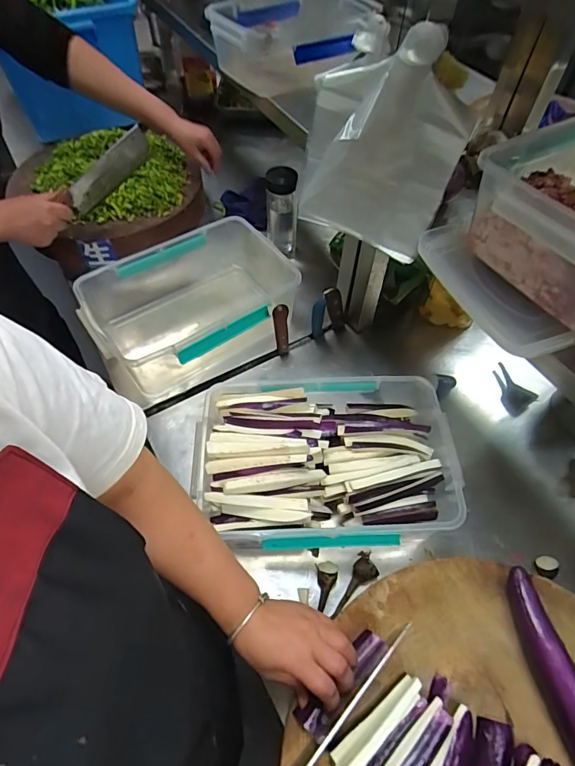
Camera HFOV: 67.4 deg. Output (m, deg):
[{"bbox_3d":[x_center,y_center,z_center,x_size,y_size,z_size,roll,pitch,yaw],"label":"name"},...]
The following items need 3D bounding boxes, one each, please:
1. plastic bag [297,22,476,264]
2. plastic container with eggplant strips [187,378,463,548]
[{"bbox_3d":[0.121,-0.316,0.584,0.210,0.234,0.117,18,58,9],"label":"plastic bag"},{"bbox_3d":[0.058,0.126,0.676,0.394,0.116,0.267,0,57,-2],"label":"plastic container with eggplant strips"}]

